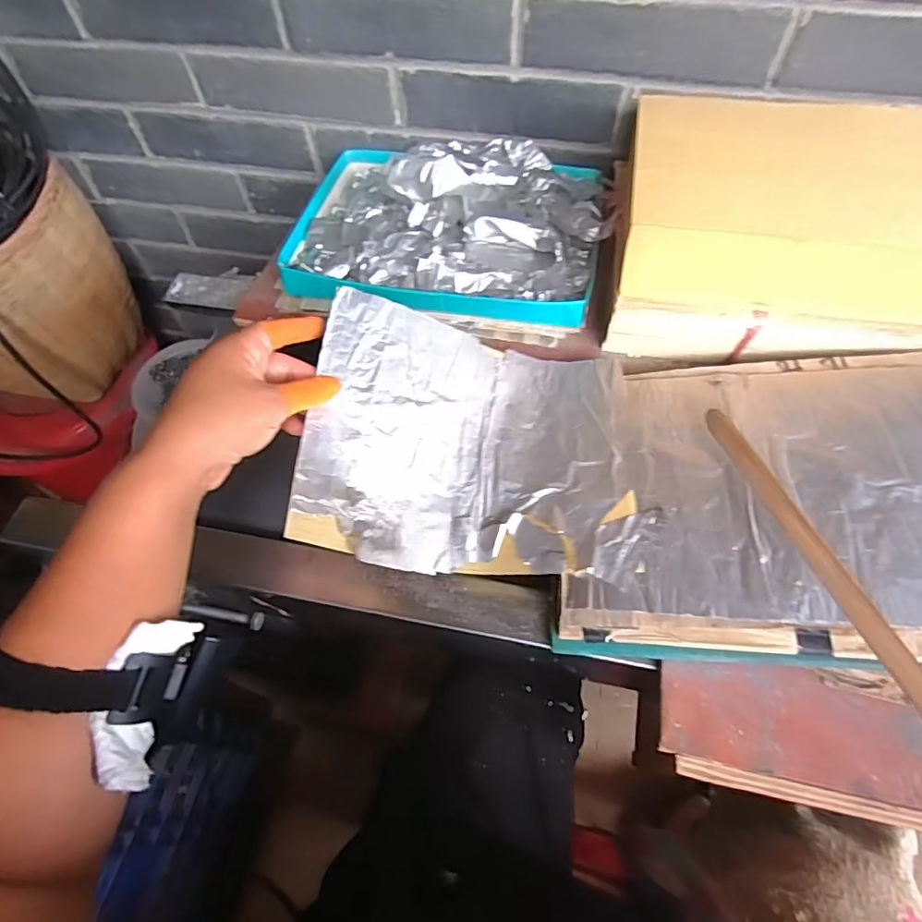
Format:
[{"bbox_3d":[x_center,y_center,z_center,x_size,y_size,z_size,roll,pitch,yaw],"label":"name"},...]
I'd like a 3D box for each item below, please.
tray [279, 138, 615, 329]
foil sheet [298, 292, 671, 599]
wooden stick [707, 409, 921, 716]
[{"bbox_3d":[-0.014,-0.252,0.543,0.306,0.065,0.238,9,61,8],"label":"tray"},{"bbox_3d":[0.017,-0.019,0.389,0.233,0.077,0.192,2,60,4],"label":"foil sheet"},{"bbox_3d":[0.197,0.075,0.261,0.010,0.013,0.263,-16,55,-7],"label":"wooden stick"}]

